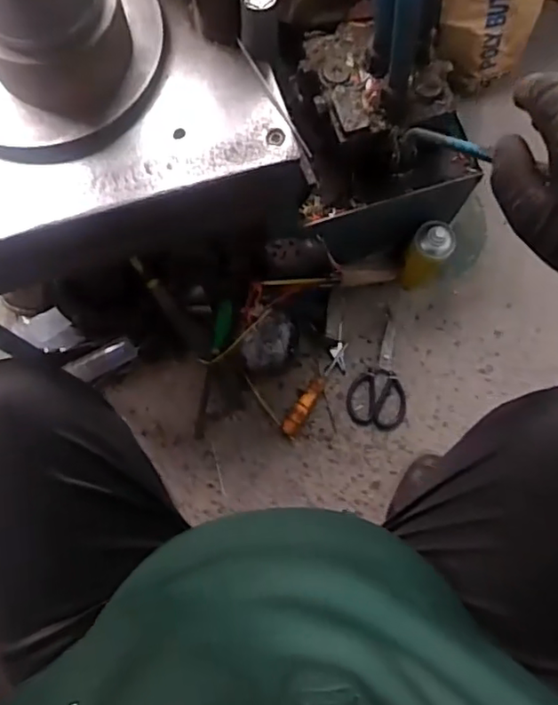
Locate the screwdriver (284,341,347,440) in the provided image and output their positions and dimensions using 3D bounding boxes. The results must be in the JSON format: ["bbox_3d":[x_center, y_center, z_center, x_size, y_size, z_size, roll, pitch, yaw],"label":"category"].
[{"bbox_3d":[0.061,0.060,1.008,0.028,0.021,0.186,30,78,6],"label":"screwdriver"}]

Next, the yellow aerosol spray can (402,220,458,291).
[{"bbox_3d":[0.247,-0.160,0.991,0.064,0.172,0.067,0,77,-1],"label":"yellow aerosol spray can"}]

